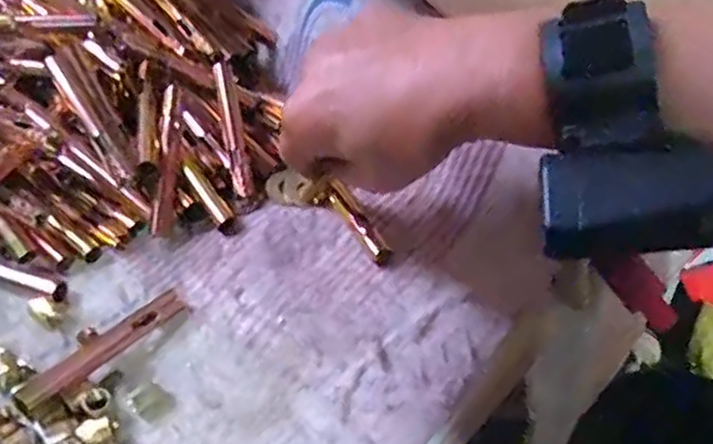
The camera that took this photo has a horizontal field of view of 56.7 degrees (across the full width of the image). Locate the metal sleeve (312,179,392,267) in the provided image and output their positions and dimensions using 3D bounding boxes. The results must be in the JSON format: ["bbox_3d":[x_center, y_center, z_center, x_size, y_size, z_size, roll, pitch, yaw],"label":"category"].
[{"bbox_3d":[-0.001,0.000,0.356,0.011,0.013,0.062,-20,50,-26],"label":"metal sleeve"}]

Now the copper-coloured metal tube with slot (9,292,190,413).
[{"bbox_3d":[-0.113,0.057,0.299,0.013,0.008,0.083,31,47,27],"label":"copper-coloured metal tube with slot"}]

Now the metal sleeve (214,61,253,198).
[{"bbox_3d":[-0.071,-0.054,0.381,0.010,0.007,0.082,-9,74,-16],"label":"metal sleeve"}]

